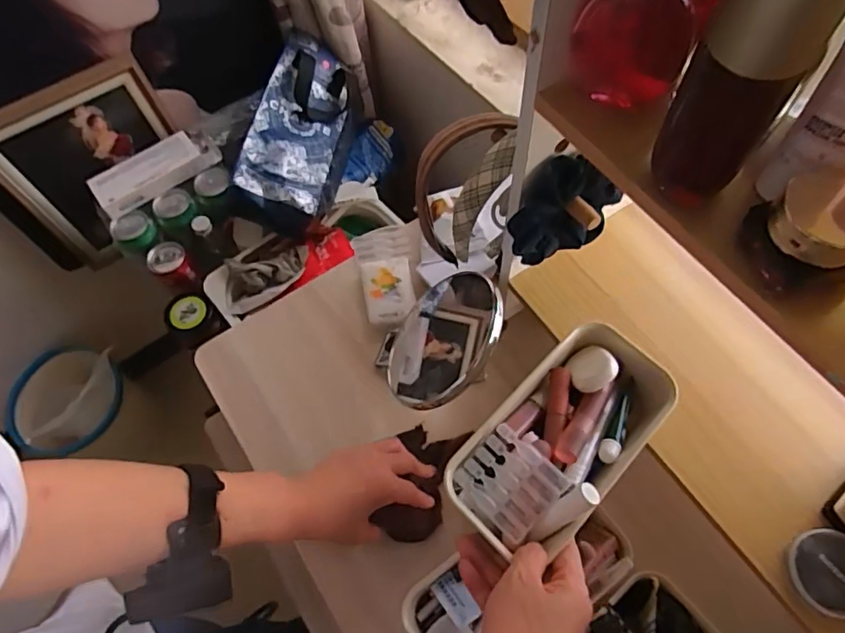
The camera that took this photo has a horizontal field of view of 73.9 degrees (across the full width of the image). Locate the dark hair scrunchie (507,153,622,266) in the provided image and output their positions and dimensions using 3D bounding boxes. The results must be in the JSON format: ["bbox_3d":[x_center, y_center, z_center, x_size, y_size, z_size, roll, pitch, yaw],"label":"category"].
[{"bbox_3d":[0.118,-0.087,0.461,0.106,0.088,0.040,-21,64,-7],"label":"dark hair scrunchie"}]

